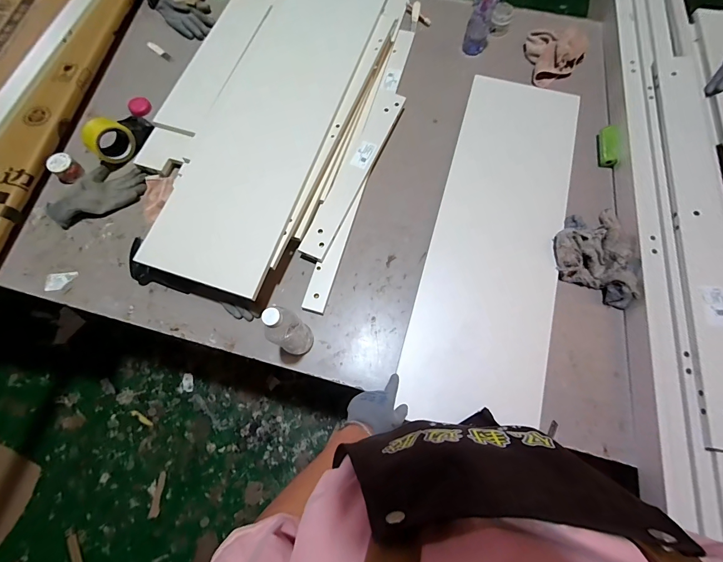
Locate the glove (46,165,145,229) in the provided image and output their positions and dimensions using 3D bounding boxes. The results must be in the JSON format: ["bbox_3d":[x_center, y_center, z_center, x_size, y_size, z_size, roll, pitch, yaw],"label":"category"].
[{"bbox_3d":[-0.647,-0.221,0.804,0.220,0.040,0.130,-28,72,-7],"label":"glove"}]

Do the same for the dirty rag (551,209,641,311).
[{"bbox_3d":[0.501,-0.060,0.716,0.148,0.059,0.222,5,71,4],"label":"dirty rag"}]

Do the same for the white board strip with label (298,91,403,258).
[{"bbox_3d":[-0.013,-0.276,0.804,0.073,0.012,0.502,21,73,10],"label":"white board strip with label"}]

